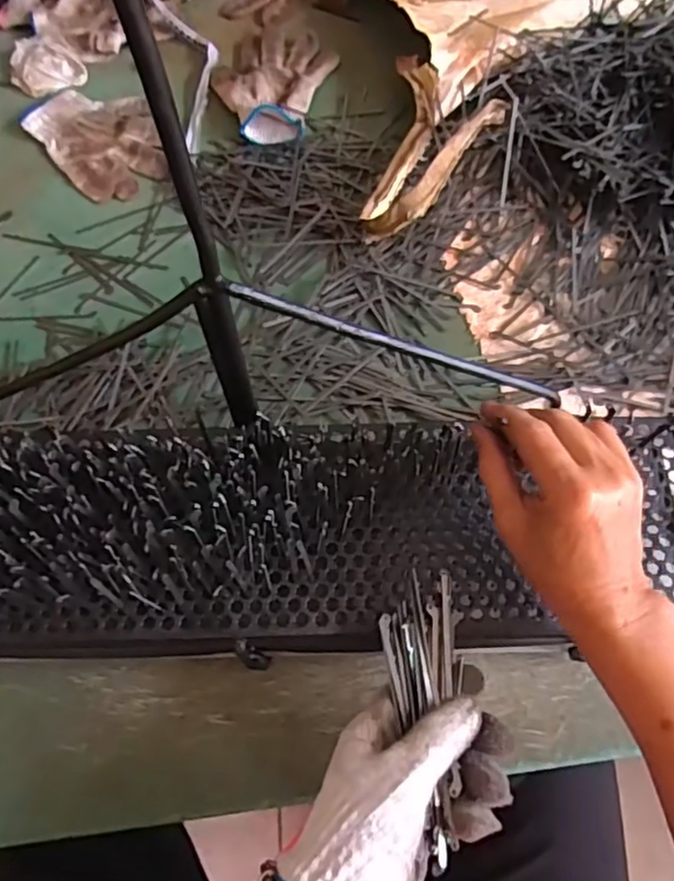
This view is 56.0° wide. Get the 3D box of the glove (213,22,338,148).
[{"bbox_3d":[-0.073,-0.412,0.714,0.118,0.022,0.190,15,66,9],"label":"glove"}]

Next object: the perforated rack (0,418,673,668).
[{"bbox_3d":[-0.057,0.058,0.404,0.578,0.071,0.138,-1,65,-4],"label":"perforated rack"}]

